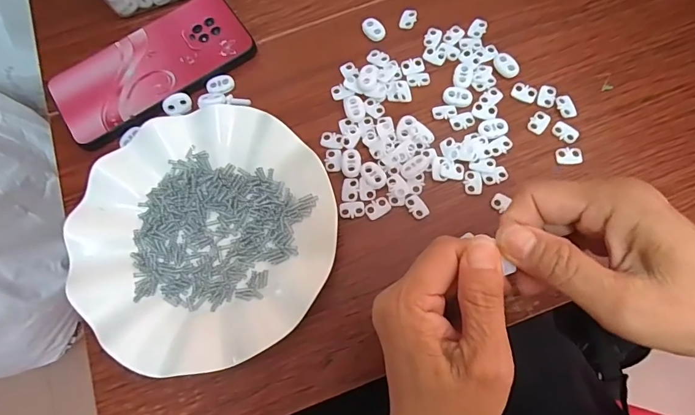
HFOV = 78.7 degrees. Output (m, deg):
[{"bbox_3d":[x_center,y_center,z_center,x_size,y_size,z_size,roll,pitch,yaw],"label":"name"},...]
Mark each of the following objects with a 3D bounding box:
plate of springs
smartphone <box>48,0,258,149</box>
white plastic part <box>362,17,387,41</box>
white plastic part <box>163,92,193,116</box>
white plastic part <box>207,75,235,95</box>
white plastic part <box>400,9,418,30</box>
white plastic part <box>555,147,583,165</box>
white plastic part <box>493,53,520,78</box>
[{"bbox_3d":[-0.100,0.016,0.302,0.177,0.020,0.182,-1,70,2],"label":"plate of springs"},{"bbox_3d":[-0.163,-0.120,0.352,0.160,0.006,0.083,-37,73,-10],"label":"smartphone"},{"bbox_3d":[0.022,-0.152,0.362,0.014,0.005,0.025,-36,73,-10],"label":"white plastic part"},{"bbox_3d":[-0.139,-0.084,0.346,0.022,0.007,0.015,-22,71,-5],"label":"white plastic part"},{"bbox_3d":[-0.106,-0.102,0.353,0.022,0.004,0.018,-13,70,-2],"label":"white plastic part"},{"bbox_3d":[0.052,-0.162,0.362,0.013,0.004,0.020,18,72,9],"label":"white plastic part"},{"bbox_3d":[0.167,-0.039,0.318,0.019,0.004,0.014,-5,70,1],"label":"white plastic part"},{"bbox_3d":[0.129,-0.115,0.344,0.016,0.005,0.022,-27,71,-7],"label":"white plastic part"}]

